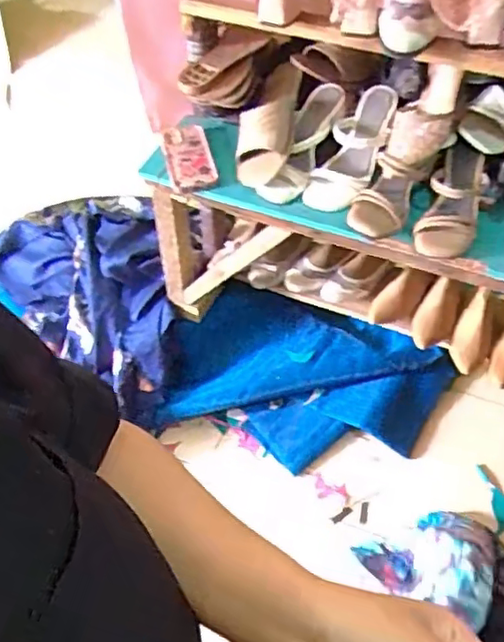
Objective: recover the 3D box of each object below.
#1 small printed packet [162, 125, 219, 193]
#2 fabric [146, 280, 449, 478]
[{"bbox_3d":[-0.111,-0.295,1.101,0.076,0.027,0.165,-13,52,-6],"label":"small printed packet"},{"bbox_3d":[0.104,0.135,1.442,0.635,0.135,0.335,14,54,15],"label":"fabric"}]

